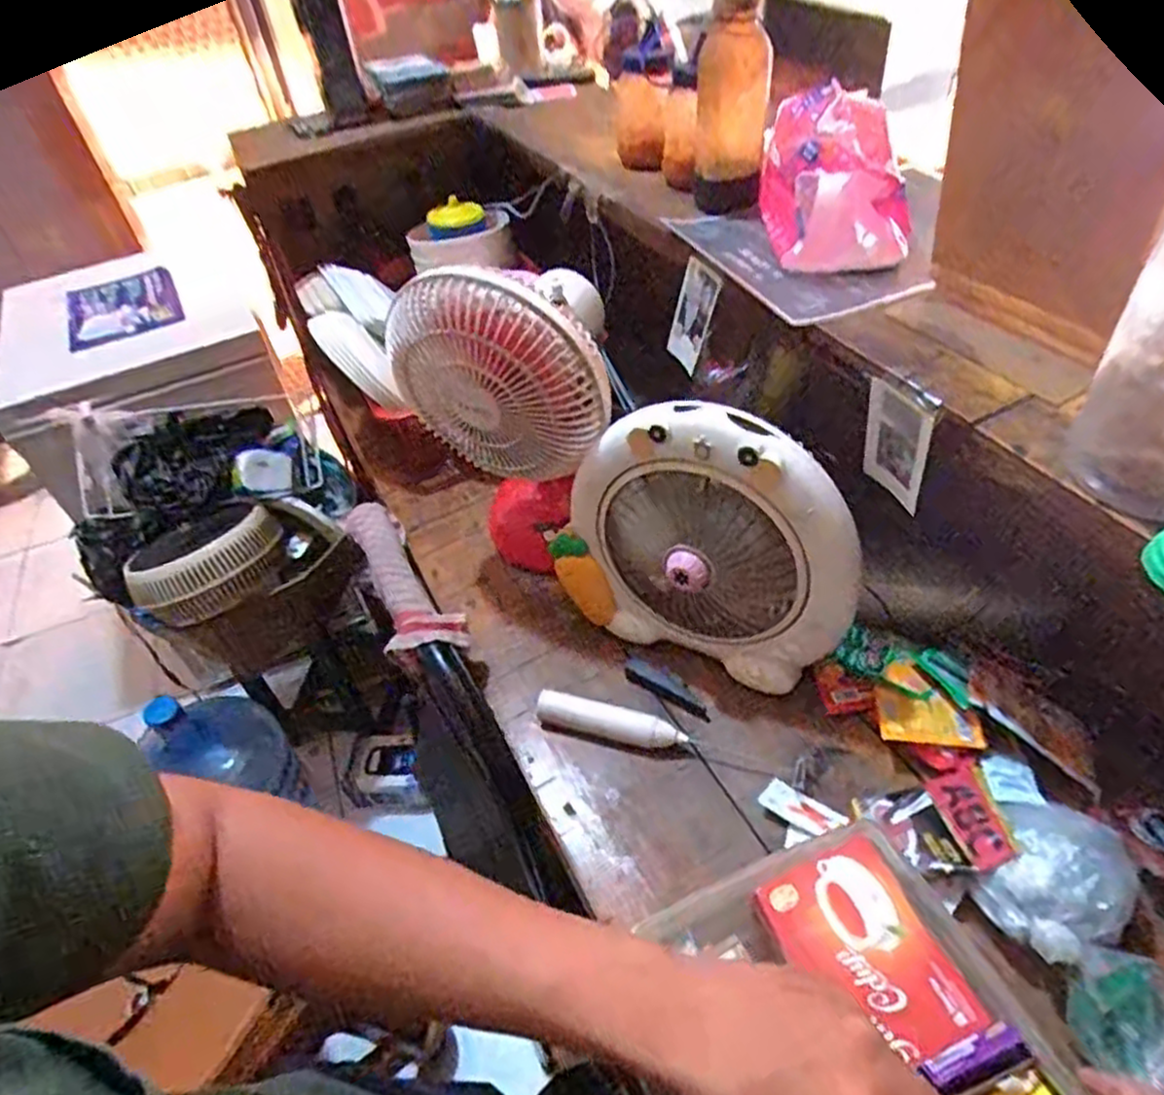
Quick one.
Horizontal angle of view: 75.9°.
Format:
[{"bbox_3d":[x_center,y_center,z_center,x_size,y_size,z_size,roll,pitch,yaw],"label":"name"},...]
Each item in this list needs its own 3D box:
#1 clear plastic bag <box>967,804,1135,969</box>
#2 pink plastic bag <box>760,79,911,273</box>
[{"bbox_3d":[0.321,0.223,0.510,0.090,0.048,0.093,-19,46,-11],"label":"clear plastic bag"},{"bbox_3d":[0.214,-0.315,0.635,0.109,0.097,0.176,-1,45,7],"label":"pink plastic bag"}]

